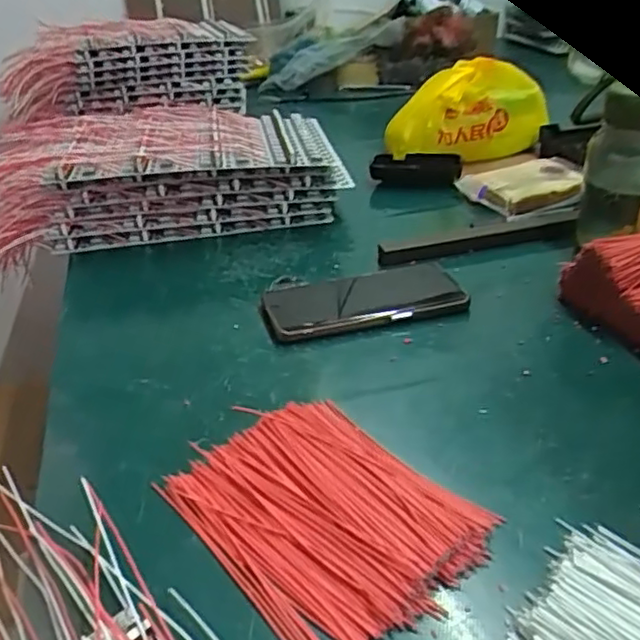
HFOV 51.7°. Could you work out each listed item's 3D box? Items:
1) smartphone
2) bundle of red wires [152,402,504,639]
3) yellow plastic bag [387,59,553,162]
[{"bbox_3d":[0.036,-0.018,0.561,0.162,0.012,0.084,-10,32,-14],"label":"smartphone"},{"bbox_3d":[0.002,0.099,0.354,0.121,0.014,0.153,-26,39,-35],"label":"bundle of red wires"},{"bbox_3d":[0.181,-0.264,0.824,0.176,0.112,0.083,-16,35,-15],"label":"yellow plastic bag"}]

